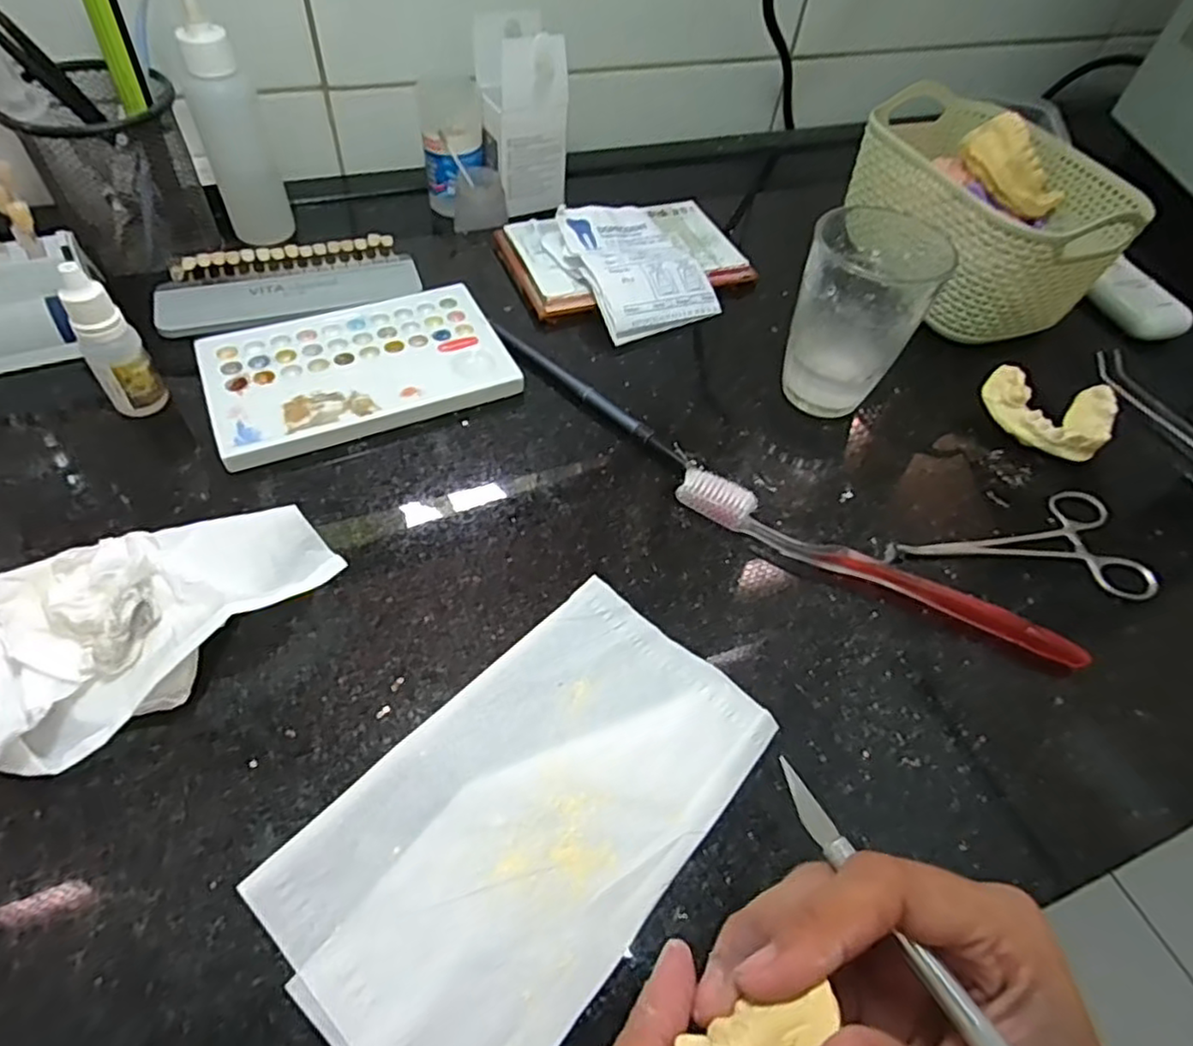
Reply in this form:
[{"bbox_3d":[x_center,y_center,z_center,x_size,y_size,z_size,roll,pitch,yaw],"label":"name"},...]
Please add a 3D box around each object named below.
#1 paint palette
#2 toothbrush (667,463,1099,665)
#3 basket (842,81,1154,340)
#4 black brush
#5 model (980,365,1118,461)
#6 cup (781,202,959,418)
[{"bbox_3d":[-0.128,-0.085,0.371,0.152,0.011,0.095,-21,58,-20],"label":"paint palette"},{"bbox_3d":[0.124,0.021,0.315,0.188,0.013,0.020,28,56,14],"label":"toothbrush"},{"bbox_3d":[0.248,-0.203,0.453,0.123,0.084,0.179,-12,56,-15],"label":"basket"},{"bbox_3d":[-0.006,-0.072,0.375,0.143,0.008,0.010,38,59,21],"label":"black brush"},{"bbox_3d":[0.254,-0.066,0.384,0.066,0.030,0.058,37,58,20],"label":"model"},{"bbox_3d":[0.138,-0.109,0.363,0.063,0.096,0.069,28,56,15],"label":"cup"}]

